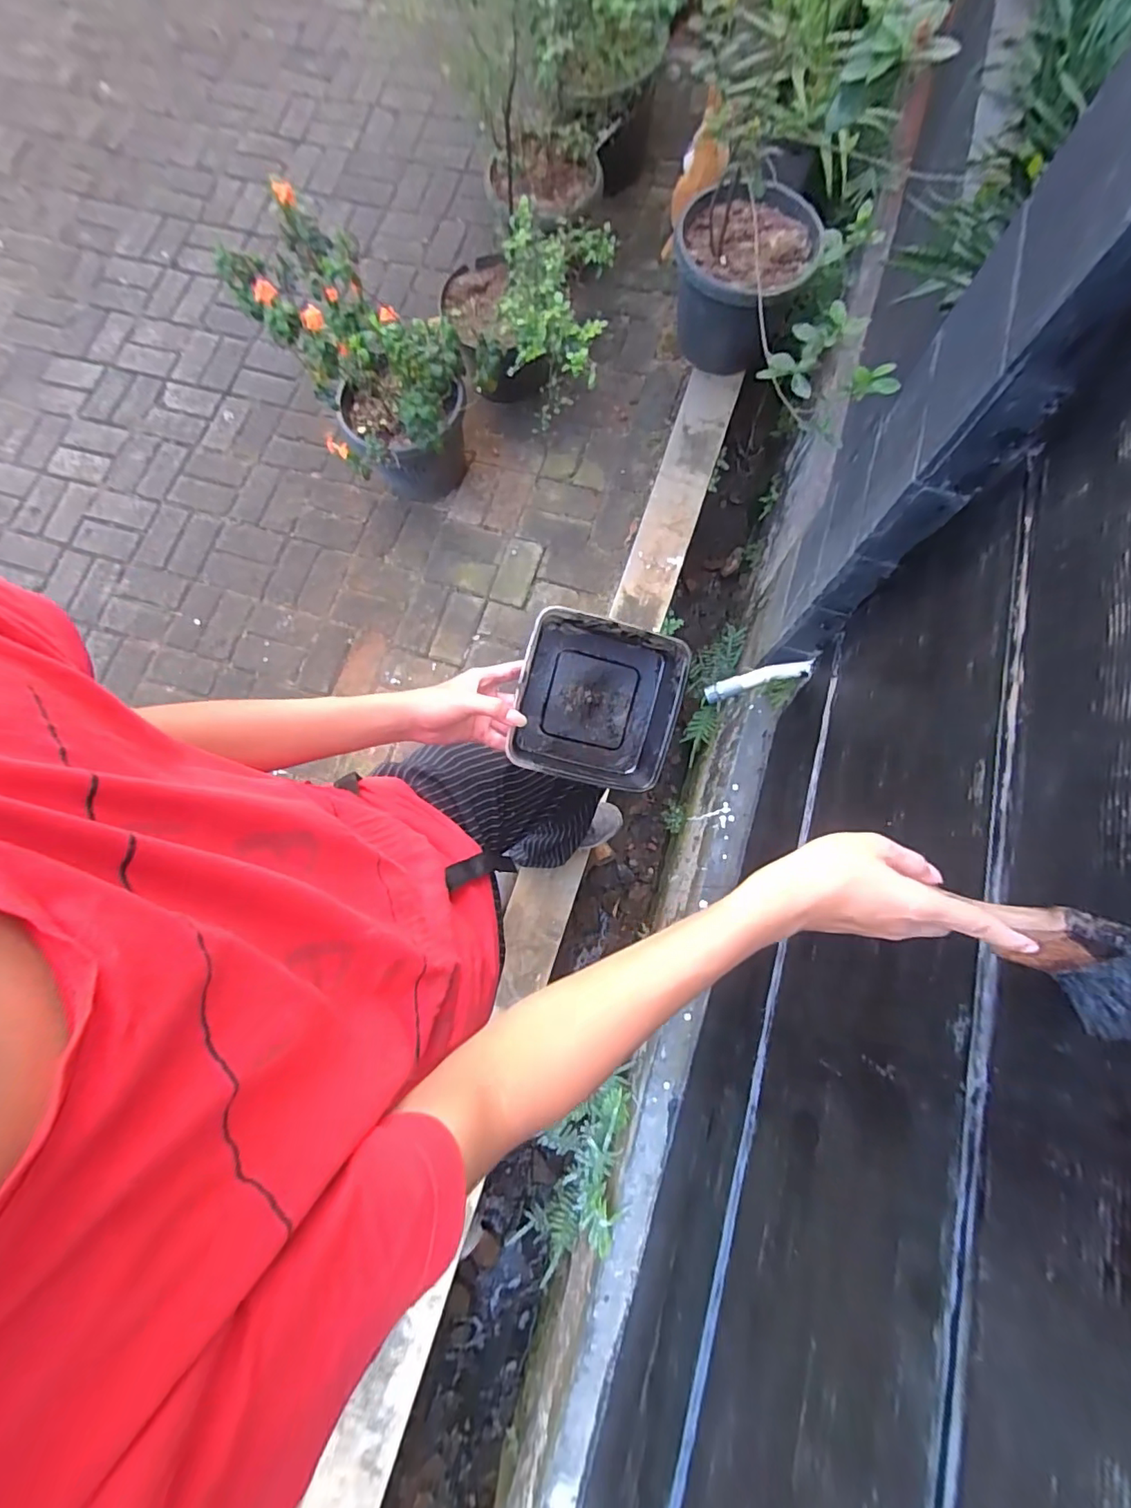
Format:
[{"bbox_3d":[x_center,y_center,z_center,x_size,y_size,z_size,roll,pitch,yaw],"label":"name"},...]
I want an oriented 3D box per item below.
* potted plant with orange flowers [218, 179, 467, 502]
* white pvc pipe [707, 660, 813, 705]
[{"bbox_3d":[-0.440,-0.872,1.314,0.379,0.659,0.395,0,74,-2],"label":"potted plant with orange flowers"},{"bbox_3d":[0.418,-0.161,1.178,0.225,0.033,0.040,-16,74,9],"label":"white pvc pipe"}]

